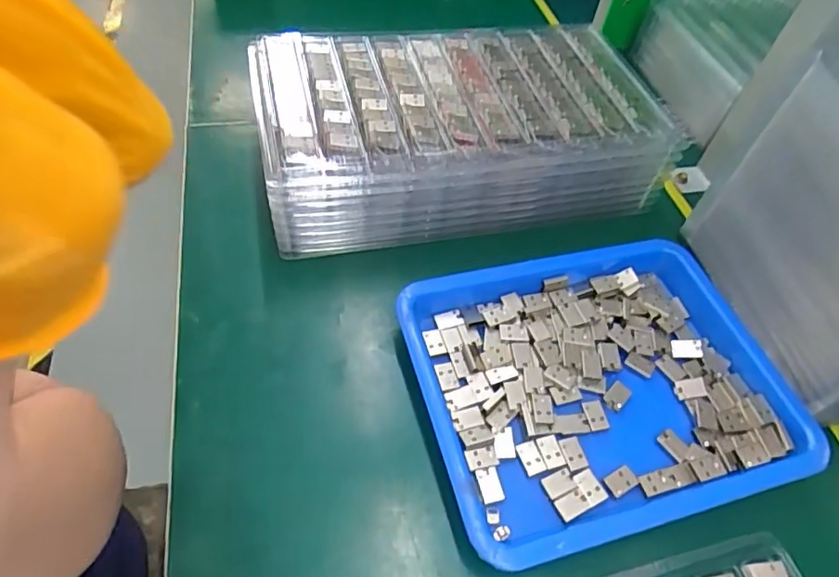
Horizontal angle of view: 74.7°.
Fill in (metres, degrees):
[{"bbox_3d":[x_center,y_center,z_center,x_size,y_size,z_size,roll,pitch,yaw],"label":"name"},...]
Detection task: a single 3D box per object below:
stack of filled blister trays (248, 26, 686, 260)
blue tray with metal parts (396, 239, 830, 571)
[{"bbox_3d":[0.028,-0.127,0.427,0.289,0.076,0.163,-9,55,-10],"label":"stack of filled blister trays"},{"bbox_3d":[0.110,0.053,0.328,0.216,0.027,0.168,-12,56,-11],"label":"blue tray with metal parts"}]

